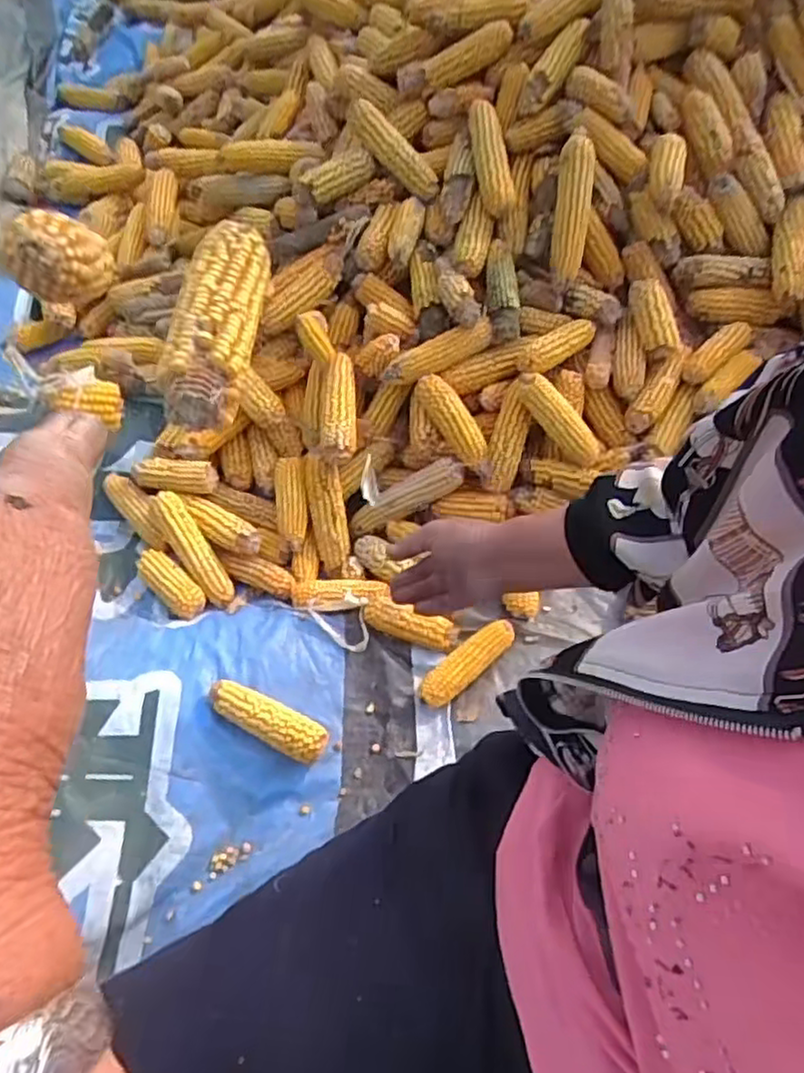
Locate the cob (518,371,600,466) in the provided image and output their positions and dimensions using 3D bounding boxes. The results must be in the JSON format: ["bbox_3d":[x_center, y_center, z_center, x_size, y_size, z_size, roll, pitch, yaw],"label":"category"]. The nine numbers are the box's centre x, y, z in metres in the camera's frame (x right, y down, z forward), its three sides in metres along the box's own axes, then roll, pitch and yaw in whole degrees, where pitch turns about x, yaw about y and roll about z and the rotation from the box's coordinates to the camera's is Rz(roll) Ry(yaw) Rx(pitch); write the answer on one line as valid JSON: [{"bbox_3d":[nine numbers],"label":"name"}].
[{"bbox_3d":[0.233,-0.176,1.017,0.164,0.042,0.045,49,63,-3],"label":"cob"}]

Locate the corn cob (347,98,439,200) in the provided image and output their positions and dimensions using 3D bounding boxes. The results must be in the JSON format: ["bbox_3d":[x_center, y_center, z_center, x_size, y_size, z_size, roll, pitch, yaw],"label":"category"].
[{"bbox_3d":[-0.009,-0.605,1.067,0.184,0.052,0.041,43,60,-9],"label":"corn cob"}]

